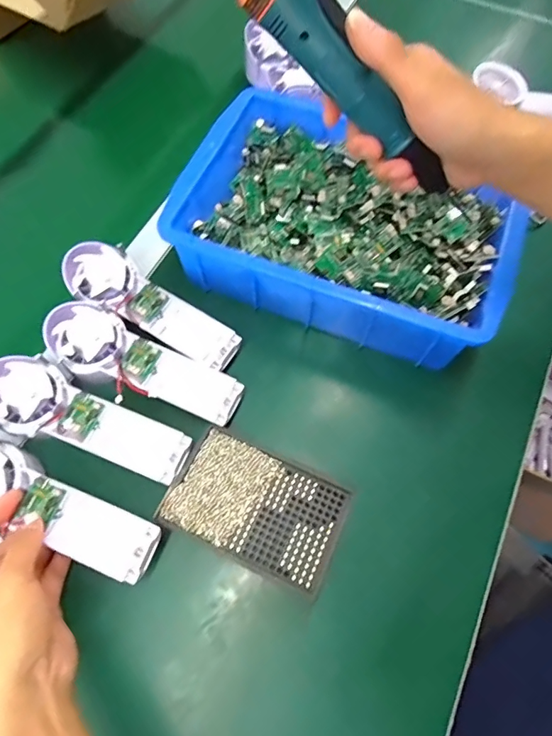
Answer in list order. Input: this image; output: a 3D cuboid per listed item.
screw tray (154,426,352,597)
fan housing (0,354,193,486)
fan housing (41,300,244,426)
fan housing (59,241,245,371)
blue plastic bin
[{"bbox_3d":[-0.015,0.110,0.355,0.132,0.012,0.083,24,67,10],"label":"screw tray"},{"bbox_3d":[-0.161,0.040,0.362,0.180,0.027,0.062,22,67,9],"label":"fan housing"},{"bbox_3d":[-0.117,-0.002,0.382,0.172,0.032,0.061,26,68,11],"label":"fan housing"},{"bbox_3d":[-0.117,-0.060,0.417,0.177,0.022,0.060,32,68,0],"label":"fan housing"},{"bbox_3d":[0.062,-0.136,0.430,0.288,0.084,0.192,21,67,9],"label":"blue plastic bin"}]

